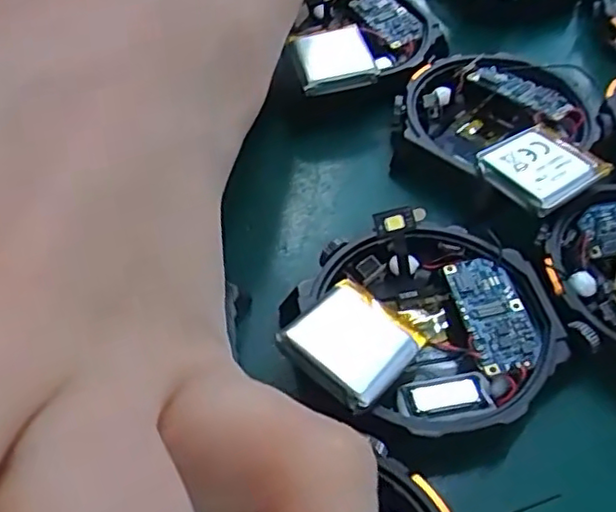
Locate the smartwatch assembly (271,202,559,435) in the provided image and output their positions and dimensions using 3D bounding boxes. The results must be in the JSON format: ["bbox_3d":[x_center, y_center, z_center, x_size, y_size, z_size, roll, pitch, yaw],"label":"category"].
[{"bbox_3d":[0.023,0.012,0.129,0.048,0.012,0.048,0,54,0],"label":"smartwatch assembly"}]

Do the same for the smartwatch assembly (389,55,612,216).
[{"bbox_3d":[0.051,-0.034,0.166,0.047,0.020,0.056,-36,61,-23],"label":"smartwatch assembly"}]

